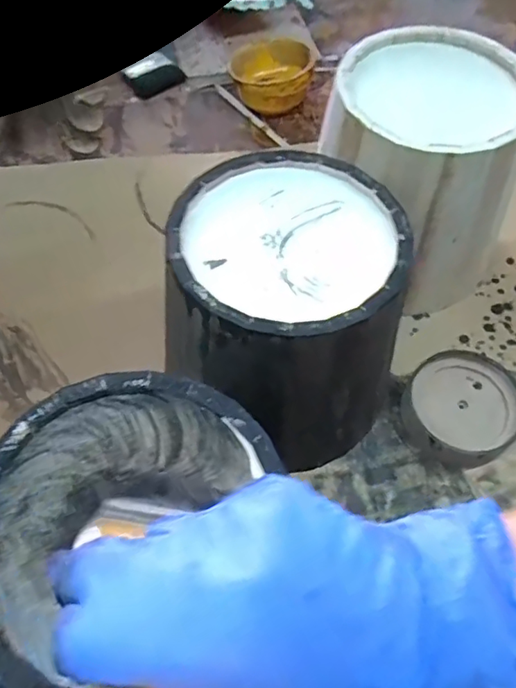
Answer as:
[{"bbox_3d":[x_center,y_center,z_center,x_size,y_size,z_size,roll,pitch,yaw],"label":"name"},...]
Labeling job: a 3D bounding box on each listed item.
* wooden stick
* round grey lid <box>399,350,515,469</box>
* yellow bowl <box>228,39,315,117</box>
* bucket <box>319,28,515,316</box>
[{"bbox_3d":[-0.010,-0.324,0.779,0.013,0.004,0.150,-40,73,-14],"label":"wooden stick"},{"bbox_3d":[0.200,0.061,0.537,0.105,0.030,0.105,0,60,-1],"label":"round grey lid"},{"bbox_3d":[0.018,-0.370,0.771,0.110,0.064,0.088,2,60,0],"label":"yellow bowl"},{"bbox_3d":[0.165,-0.173,0.572,0.186,0.196,0.204,0,60,-1],"label":"bucket"}]

